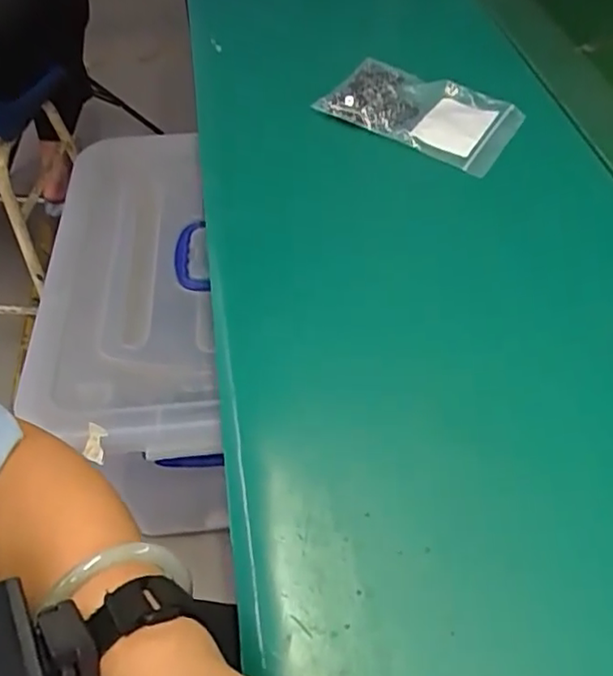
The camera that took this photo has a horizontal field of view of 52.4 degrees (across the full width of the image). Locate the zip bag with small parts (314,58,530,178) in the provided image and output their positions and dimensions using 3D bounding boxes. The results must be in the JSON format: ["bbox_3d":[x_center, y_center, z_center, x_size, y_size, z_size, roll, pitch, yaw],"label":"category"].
[{"bbox_3d":[0.094,-0.188,0.513,0.147,0.017,0.089,30,61,13],"label":"zip bag with small parts"}]

